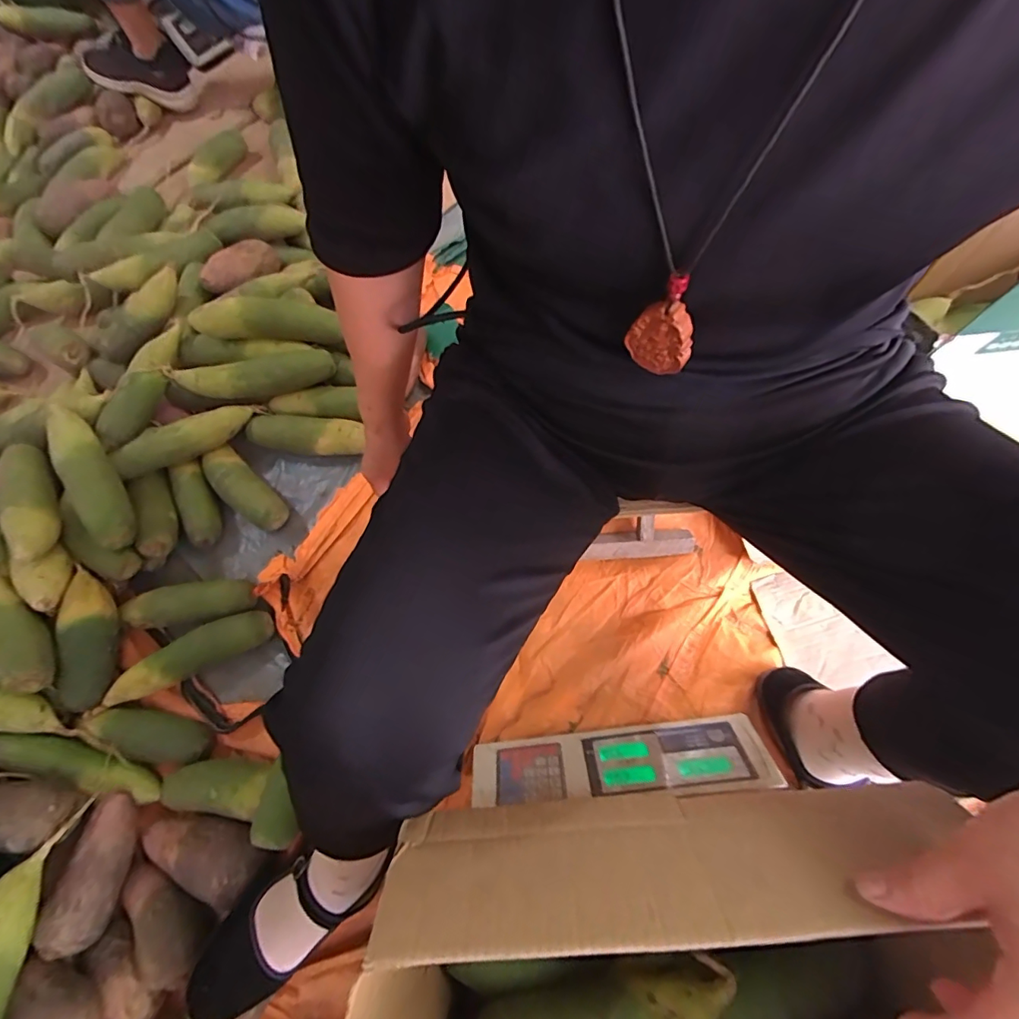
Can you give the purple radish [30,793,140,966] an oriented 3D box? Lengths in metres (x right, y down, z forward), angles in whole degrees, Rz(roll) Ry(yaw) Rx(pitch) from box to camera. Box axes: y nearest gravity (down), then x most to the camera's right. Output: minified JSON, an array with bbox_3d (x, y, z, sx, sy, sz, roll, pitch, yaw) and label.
[{"bbox_3d":[-0.460,0.398,0.531,0.051,0.054,0.143,-2,56,1],"label":"purple radish"}]

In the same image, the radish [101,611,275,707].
[{"bbox_3d":[-0.428,0.193,0.641,0.214,0.059,0.057,-26,71,-21],"label":"radish"}]

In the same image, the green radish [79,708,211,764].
[{"bbox_3d":[-0.457,0.282,0.603,0.149,0.048,0.047,11,71,5],"label":"green radish"}]

